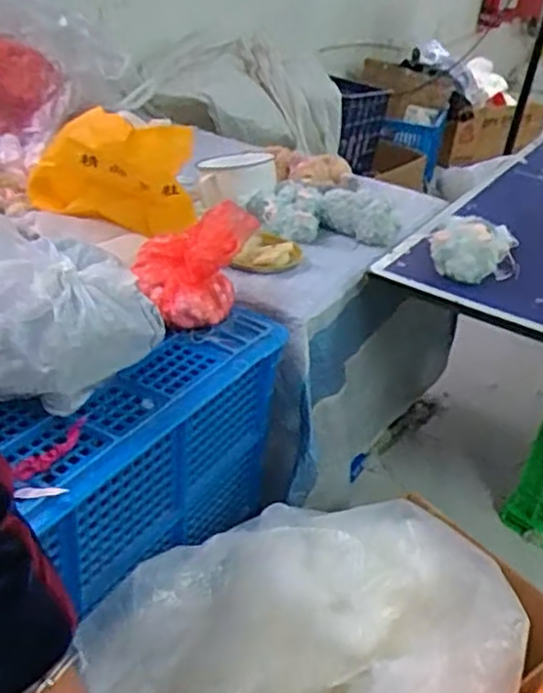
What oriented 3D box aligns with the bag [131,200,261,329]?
[{"bbox_3d":[-0.099,-0.106,0.935,0.155,0.106,0.153,3,32,-6],"label":"bag"}]

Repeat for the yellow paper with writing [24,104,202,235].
[{"bbox_3d":[-0.234,-0.244,1.088,0.259,0.243,0.076,1,61,5],"label":"yellow paper with writing"}]

